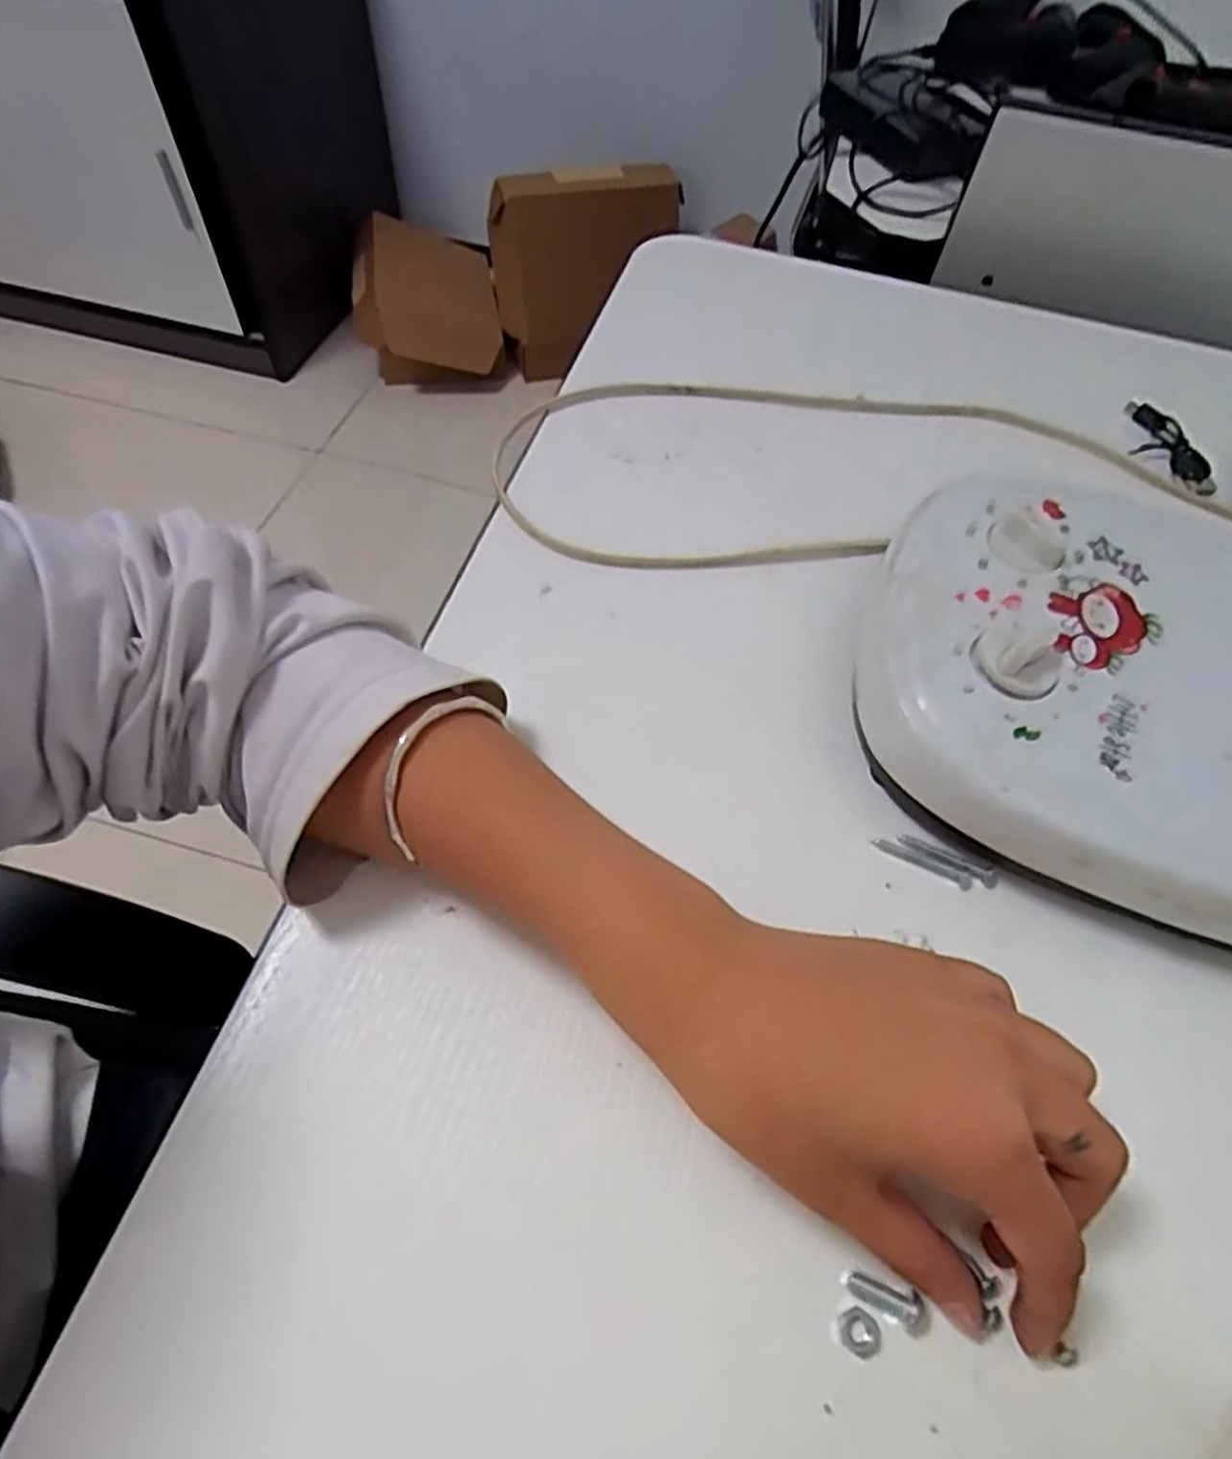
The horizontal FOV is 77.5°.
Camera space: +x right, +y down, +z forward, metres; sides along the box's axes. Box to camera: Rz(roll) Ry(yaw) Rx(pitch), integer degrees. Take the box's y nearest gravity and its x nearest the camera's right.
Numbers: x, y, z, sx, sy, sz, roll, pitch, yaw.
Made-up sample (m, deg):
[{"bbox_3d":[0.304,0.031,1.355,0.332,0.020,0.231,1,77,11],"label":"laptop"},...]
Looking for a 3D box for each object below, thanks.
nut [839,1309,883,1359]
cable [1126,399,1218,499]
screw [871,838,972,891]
[{"bbox_3d":[0.066,0.163,0.207,0.012,0.004,0.010,23,59,10],"label":"nut"},{"bbox_3d":[0.303,-0.158,0.425,0.030,0.010,0.071,-6,59,-8],"label":"cable"},{"bbox_3d":[0.113,0.048,0.282,0.037,0.004,0.006,26,60,11],"label":"screw"}]

